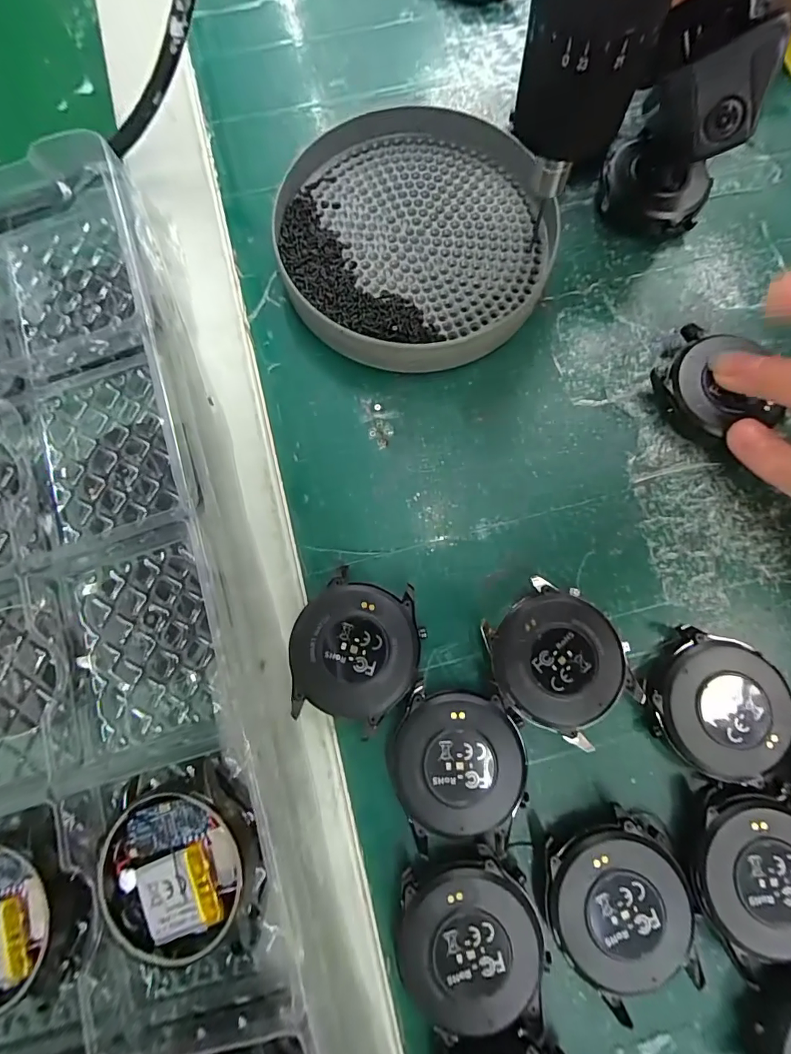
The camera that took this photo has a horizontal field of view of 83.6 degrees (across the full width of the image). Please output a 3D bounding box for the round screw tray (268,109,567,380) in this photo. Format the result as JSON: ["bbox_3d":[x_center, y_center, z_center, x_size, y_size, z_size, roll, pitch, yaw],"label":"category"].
[{"bbox_3d":[0.009,-0.124,0.187,0.112,0.019,0.120,0,79,1],"label":"round screw tray"}]

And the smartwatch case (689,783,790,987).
[{"bbox_3d":[0.116,0.111,0.142,0.042,0.012,0.049,-11,79,-1],"label":"smartwatch case"}]

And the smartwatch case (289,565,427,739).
[{"bbox_3d":[-0.014,0.043,0.157,0.043,0.013,0.047,16,80,4],"label":"smartwatch case"}]

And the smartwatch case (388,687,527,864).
[{"bbox_3d":[0.021,0.080,0.148,0.045,0.011,0.046,-4,79,1],"label":"smartwatch case"}]

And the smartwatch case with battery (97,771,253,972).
[{"bbox_3d":[-0.067,0.100,0.131,0.046,0.010,0.046,-13,79,-1],"label":"smartwatch case with battery"}]

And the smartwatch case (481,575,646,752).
[{"bbox_3d":[0.057,0.047,0.156,0.044,0.012,0.048,-41,81,-6],"label":"smartwatch case"}]

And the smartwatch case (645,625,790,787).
[{"bbox_3d":[0.111,0.062,0.153,0.043,0.012,0.043,41,83,8],"label":"smartwatch case"}]

